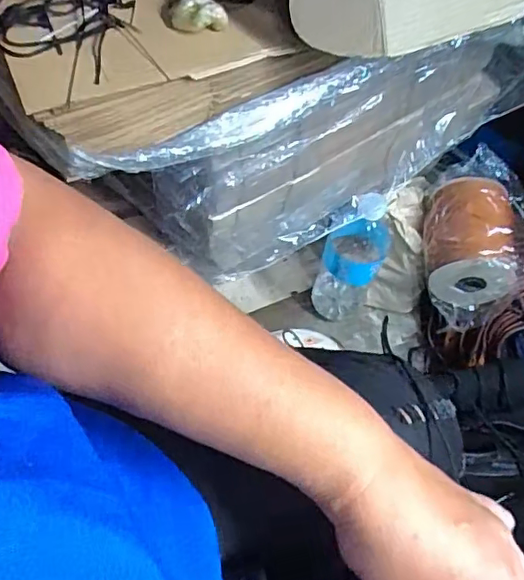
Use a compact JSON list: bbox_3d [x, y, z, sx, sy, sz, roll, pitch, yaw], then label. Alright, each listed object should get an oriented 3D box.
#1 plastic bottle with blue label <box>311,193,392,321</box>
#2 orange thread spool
[{"bbox_3d":[0.121,-0.044,0.744,0.073,0.270,0.080,1,64,-3],"label":"plastic bottle with blue label"},{"bbox_3d":[0.271,-0.066,0.732,0.105,0.104,0.159,9,64,1],"label":"orange thread spool"}]

